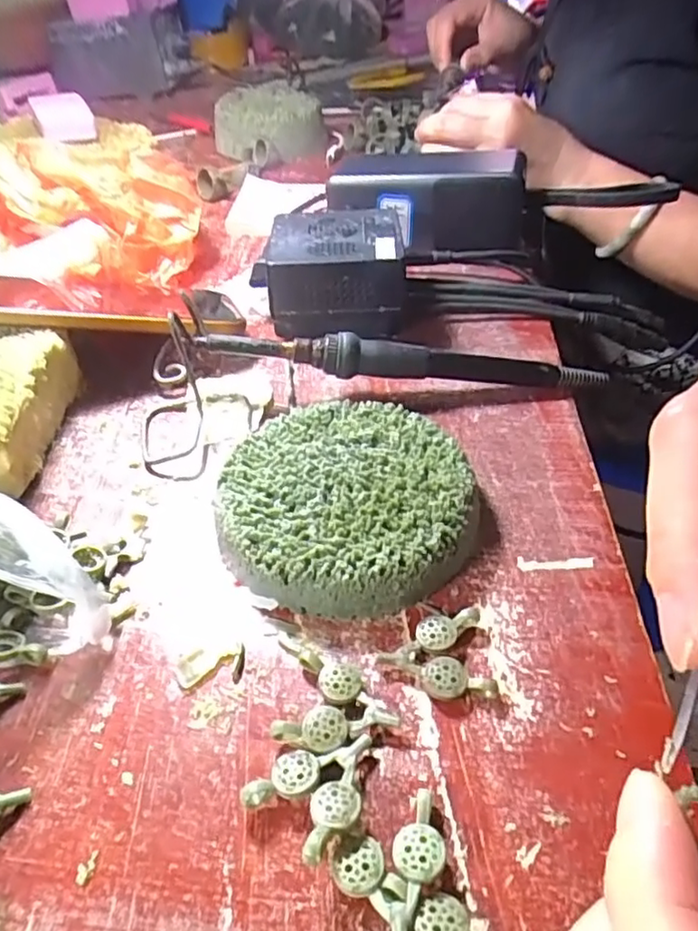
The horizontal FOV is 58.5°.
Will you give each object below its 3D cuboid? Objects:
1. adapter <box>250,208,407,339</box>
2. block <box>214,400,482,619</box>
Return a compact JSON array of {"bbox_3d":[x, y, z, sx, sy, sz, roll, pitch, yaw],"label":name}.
[{"bbox_3d":[-0.008,-0.115,0.374,0.081,0.052,0.067,1,43,2],"label":"adapter"},{"bbox_3d":[-0.001,0.013,0.254,0.098,0.025,0.096,-1,43,1],"label":"block"}]

